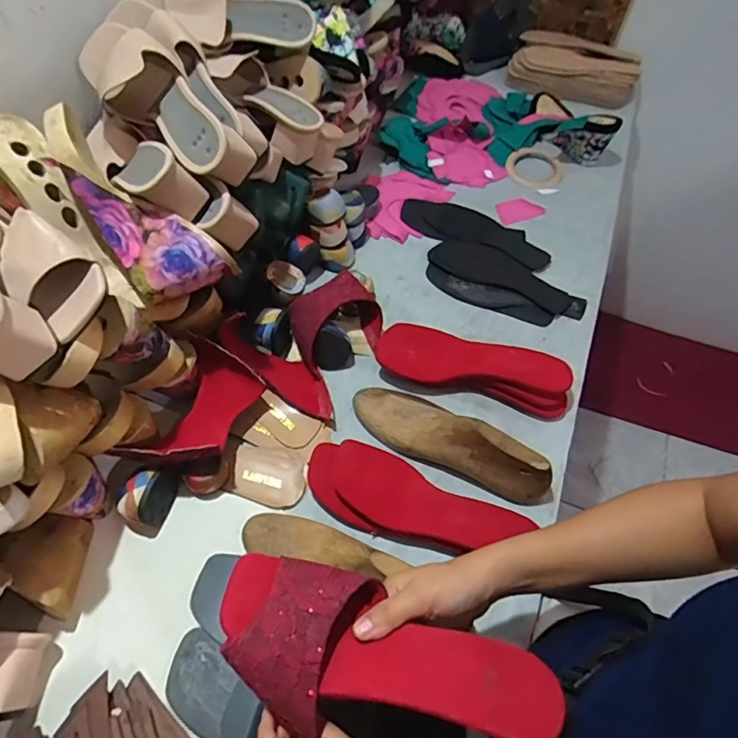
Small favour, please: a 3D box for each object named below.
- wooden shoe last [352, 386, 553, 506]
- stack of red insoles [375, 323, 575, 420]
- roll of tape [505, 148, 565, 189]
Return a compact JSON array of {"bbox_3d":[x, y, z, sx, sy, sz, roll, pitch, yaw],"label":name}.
[{"bbox_3d":[0.094,0.071,0.579,0.223,0.074,0.069,26,58,16],"label":"wooden shoe last"},{"bbox_3d":[0.133,-0.008,0.656,0.236,0.050,0.086,12,56,8],"label":"stack of red insoles"},{"bbox_3d":[0.307,-0.373,0.933,0.099,0.020,0.109,28,59,18],"label":"roll of tape"}]

